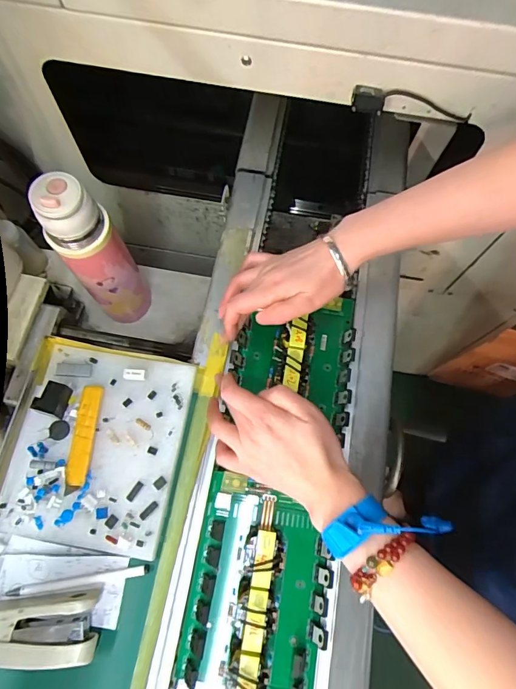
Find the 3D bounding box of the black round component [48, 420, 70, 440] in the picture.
[{"bbox_3d":[-0.199,0.085,0.416,0.019,0.004,0.019,1,71,-2],"label":"black round component"}]

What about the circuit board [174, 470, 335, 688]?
[{"bbox_3d":[0.002,0.215,0.371,0.123,0.062,0.168,11,71,1],"label":"circuit board"}]

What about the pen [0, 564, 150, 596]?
[{"bbox_3d":[-0.165,0.215,0.377,0.131,0.011,0.009,-8,71,-5],"label":"pen"}]

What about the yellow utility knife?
[{"bbox_3d":[-0.172,0.091,0.412,0.021,0.011,0.103,5,71,-1],"label":"yellow utility knife"}]

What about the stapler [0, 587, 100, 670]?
[{"bbox_3d":[-0.196,0.246,0.354,0.113,0.025,0.052,-5,71,-4],"label":"stapler"}]

